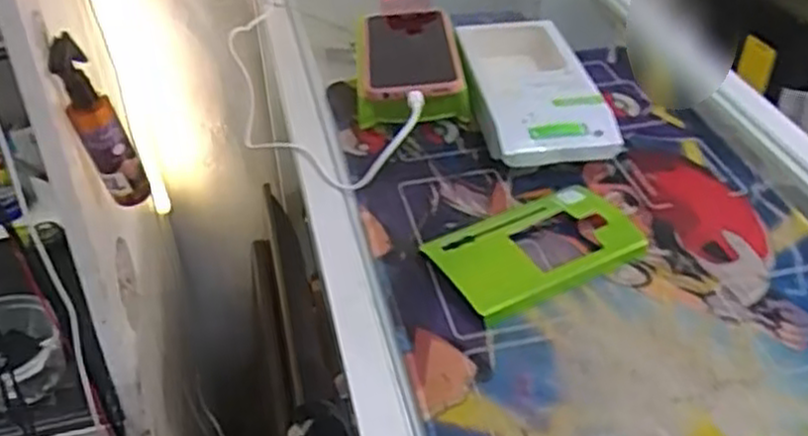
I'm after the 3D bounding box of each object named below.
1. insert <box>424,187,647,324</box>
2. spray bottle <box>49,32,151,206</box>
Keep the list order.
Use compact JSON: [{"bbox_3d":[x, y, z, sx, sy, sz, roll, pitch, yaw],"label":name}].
[{"bbox_3d":[0.088,0.020,0.504,0.132,0.012,0.078,-21,43,-21],"label":"insert"},{"bbox_3d":[-0.264,-0.077,0.670,0.045,0.169,0.036,-17,42,-17],"label":"spray bottle"}]

